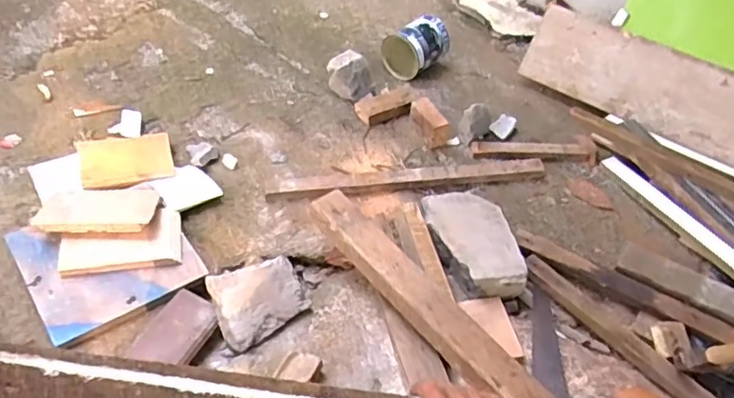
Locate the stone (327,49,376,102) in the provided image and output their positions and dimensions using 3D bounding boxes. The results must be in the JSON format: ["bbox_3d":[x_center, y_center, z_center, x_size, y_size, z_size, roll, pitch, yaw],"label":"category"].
[{"bbox_3d":[-0.034,-0.271,1.343,0.105,0.097,0.057,5,47,1],"label":"stone"}]

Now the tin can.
[{"bbox_3d":[0.116,-0.356,1.418,0.129,0.104,0.111,-35,58,-30],"label":"tin can"}]

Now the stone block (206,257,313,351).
[{"bbox_3d":[-0.169,0.155,0.953,0.141,0.045,0.120,-25,84,-23],"label":"stone block"}]

